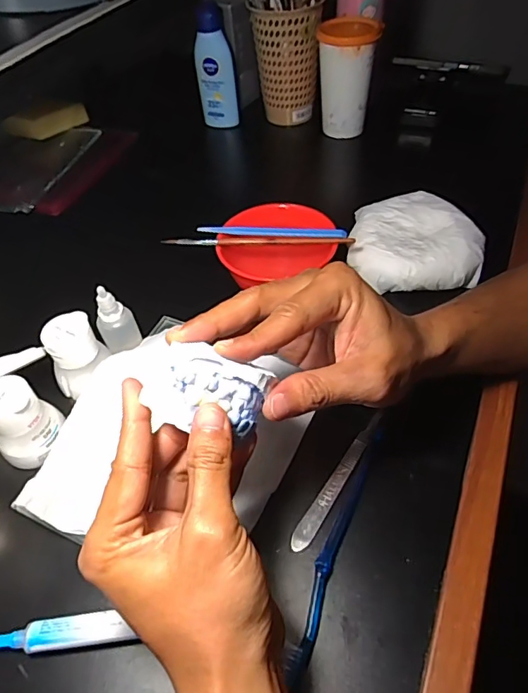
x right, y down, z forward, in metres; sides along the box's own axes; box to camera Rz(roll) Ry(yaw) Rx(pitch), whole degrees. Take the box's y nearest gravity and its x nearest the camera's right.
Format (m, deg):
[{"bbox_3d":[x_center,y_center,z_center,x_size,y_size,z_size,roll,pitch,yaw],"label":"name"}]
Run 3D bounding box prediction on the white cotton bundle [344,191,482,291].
[{"bbox_3d":[0.146,-0.106,0.472,0.118,0.037,0.109,5,50,7],"label":"white cotton bundle"}]

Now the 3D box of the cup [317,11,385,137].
[{"bbox_3d":[0.108,-0.345,0.633,0.070,0.124,0.067,14,52,14],"label":"cup"}]

